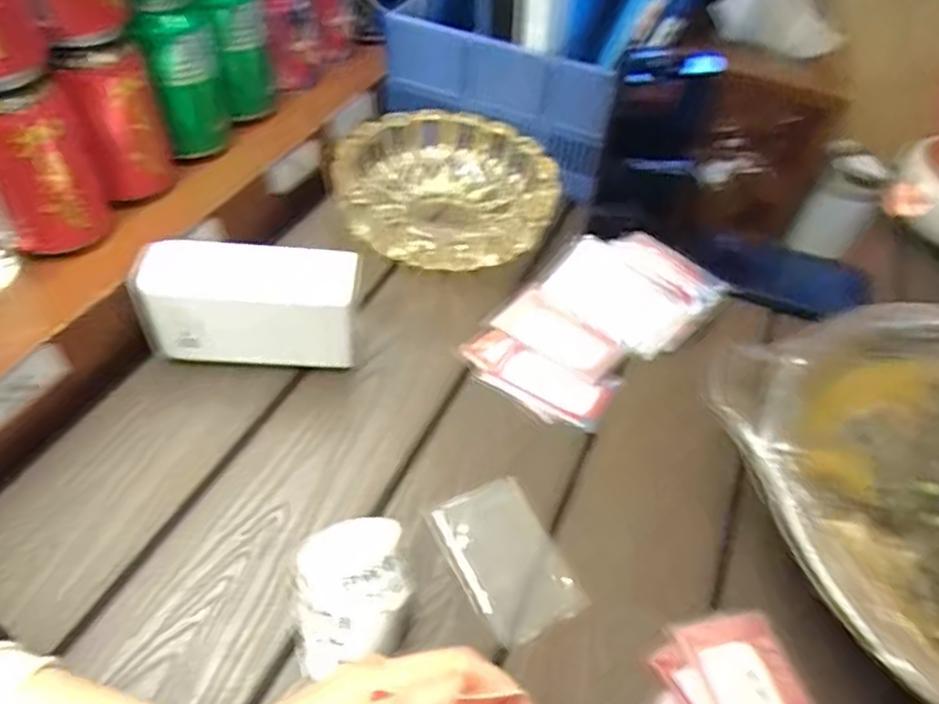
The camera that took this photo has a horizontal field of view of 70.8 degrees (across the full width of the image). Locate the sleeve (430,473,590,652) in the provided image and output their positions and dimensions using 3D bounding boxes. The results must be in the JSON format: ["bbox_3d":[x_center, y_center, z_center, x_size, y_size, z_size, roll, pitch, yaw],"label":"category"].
[{"bbox_3d":[0.022,0.120,0.387,0.059,0.010,0.091,-19,53,-22],"label":"sleeve"}]

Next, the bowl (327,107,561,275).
[{"bbox_3d":[-0.020,-0.138,0.570,0.174,0.056,0.168,3,48,-4],"label":"bowl"}]

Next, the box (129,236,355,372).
[{"bbox_3d":[-0.142,-0.027,0.445,0.134,0.080,0.047,3,48,-4],"label":"box"}]

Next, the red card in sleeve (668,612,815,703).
[{"bbox_3d":[0.149,0.177,0.338,0.055,0.006,0.084,-9,48,-14],"label":"red card in sleeve"}]

